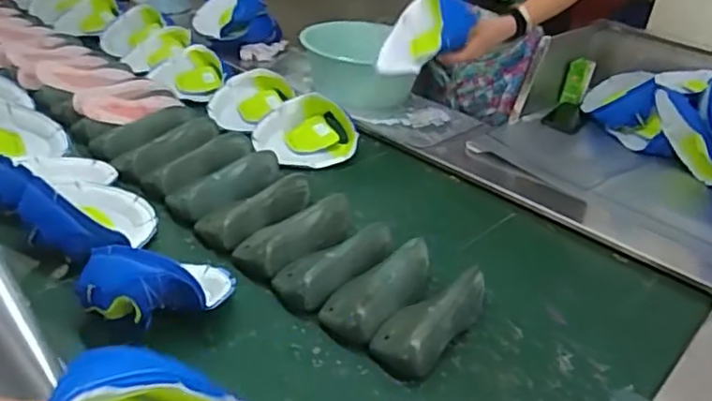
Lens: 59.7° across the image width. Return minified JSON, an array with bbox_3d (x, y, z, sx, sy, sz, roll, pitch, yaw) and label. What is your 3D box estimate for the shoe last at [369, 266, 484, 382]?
[{"bbox_3d":[0.103,0.151,0.830,0.085,0.058,0.194,25,36,28],"label":"shoe last"}]

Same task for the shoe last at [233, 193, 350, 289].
[{"bbox_3d":[-0.086,0.046,0.983,0.092,0.058,0.212,31,39,33],"label":"shoe last"}]

